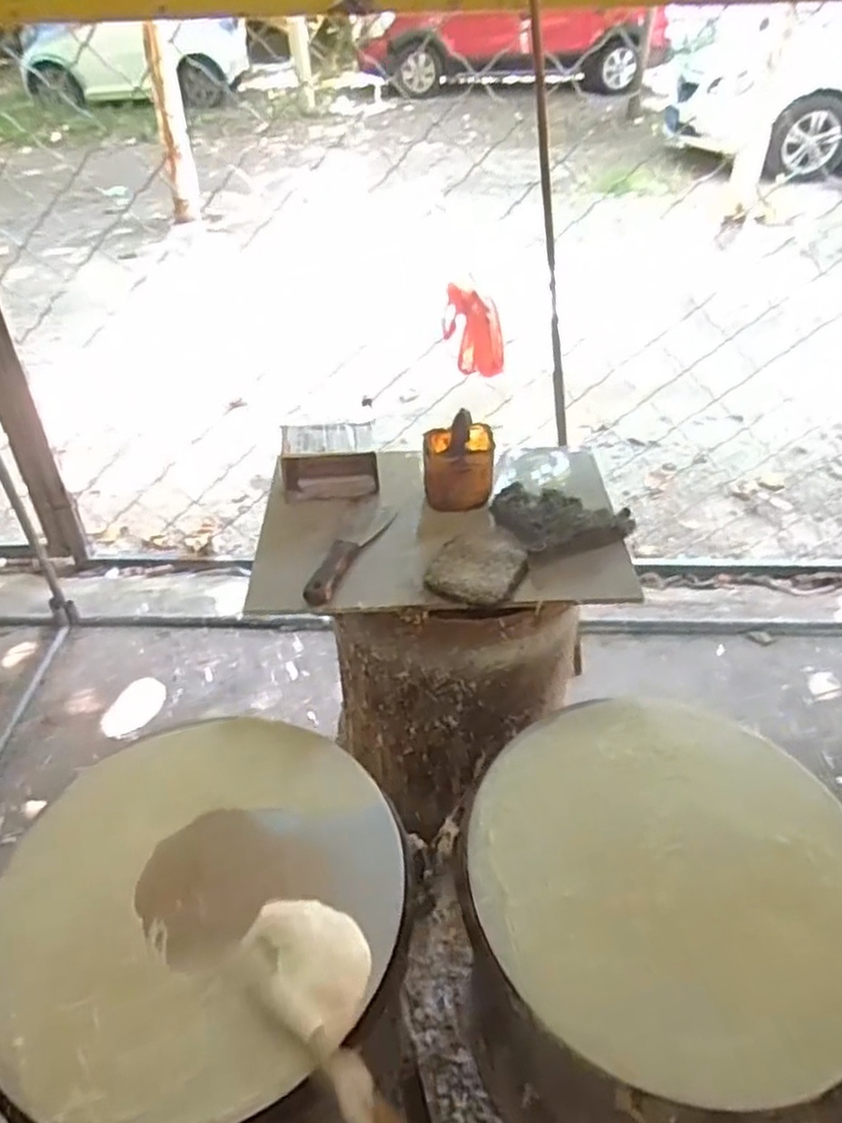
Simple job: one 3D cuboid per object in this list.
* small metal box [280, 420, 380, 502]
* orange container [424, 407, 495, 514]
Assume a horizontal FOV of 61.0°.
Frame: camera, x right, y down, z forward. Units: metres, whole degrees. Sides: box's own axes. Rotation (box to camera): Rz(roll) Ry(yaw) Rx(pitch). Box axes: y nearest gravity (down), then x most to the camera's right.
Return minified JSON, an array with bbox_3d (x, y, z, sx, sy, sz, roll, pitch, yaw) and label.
[{"bbox_3d":[-0.131,-0.141,1.007,0.140,0.079,0.082,-5,41,-5],"label":"small metal box"},{"bbox_3d":[0.049,-0.144,0.962,0.094,0.142,0.089,-2,41,-1],"label":"orange container"}]

